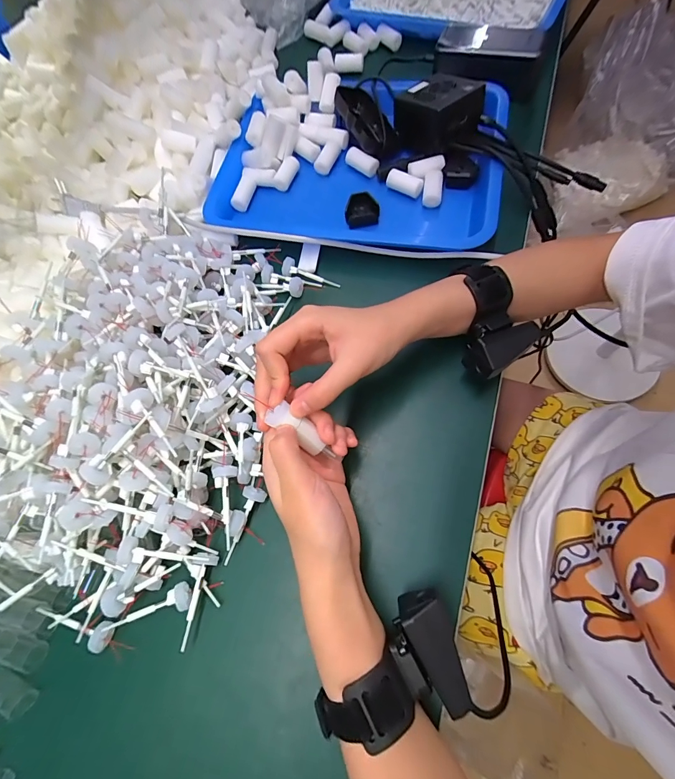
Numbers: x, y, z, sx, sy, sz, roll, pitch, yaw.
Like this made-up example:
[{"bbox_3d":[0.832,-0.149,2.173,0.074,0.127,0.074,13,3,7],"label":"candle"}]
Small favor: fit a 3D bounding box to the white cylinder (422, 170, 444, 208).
[{"bbox_3d":[0.110,-0.232,0.421,0.021,0.019,0.042,6,71,3],"label":"white cylinder"}]

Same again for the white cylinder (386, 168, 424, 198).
[{"bbox_3d":[0.078,-0.241,0.421,0.043,0.014,0.017,19,72,13],"label":"white cylinder"}]

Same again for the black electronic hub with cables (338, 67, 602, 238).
[{"bbox_3d":[0.137,-0.291,0.419,0.322,0.061,0.122,28,74,16],"label":"black electronic hub with cables"}]

